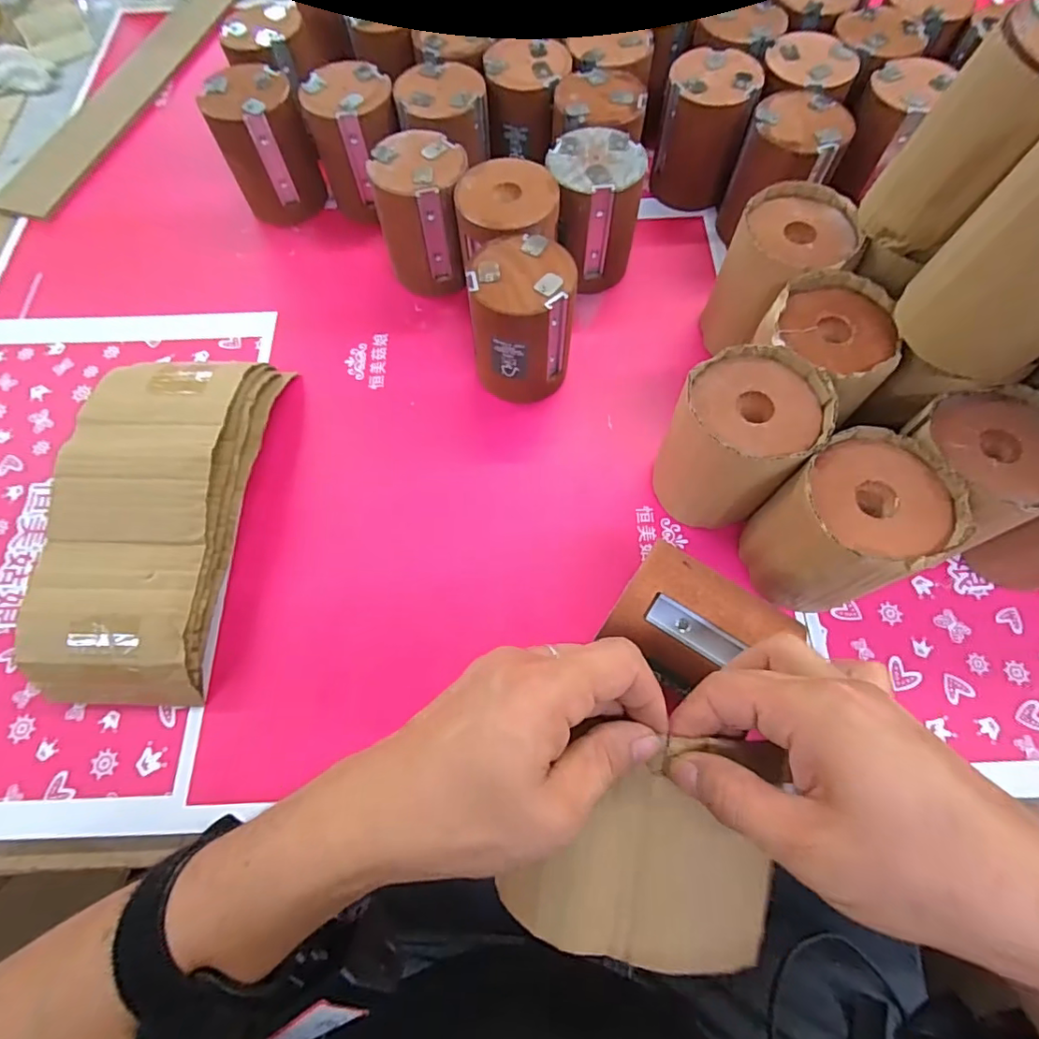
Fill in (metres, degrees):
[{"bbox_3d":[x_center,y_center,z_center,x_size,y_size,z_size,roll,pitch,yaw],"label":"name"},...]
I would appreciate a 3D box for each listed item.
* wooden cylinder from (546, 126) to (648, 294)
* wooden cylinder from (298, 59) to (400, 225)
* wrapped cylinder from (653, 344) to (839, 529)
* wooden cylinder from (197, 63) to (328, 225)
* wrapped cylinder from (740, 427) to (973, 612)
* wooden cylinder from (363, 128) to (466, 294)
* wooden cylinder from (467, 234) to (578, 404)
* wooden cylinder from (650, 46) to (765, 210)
[{"bbox_3d":[0.063,-0.263,0.460,0.078,0.098,0.080,2,68,1],"label":"wooden cylinder"},{"bbox_3d":[-0.150,-0.351,0.497,0.080,0.096,0.083,-16,69,-6],"label":"wooden cylinder"},{"bbox_3d":[0.144,-0.049,0.365,0.085,0.104,0.094,24,70,10],"label":"wrapped cylinder"},{"bbox_3d":[-0.238,-0.351,0.498,0.079,0.098,0.075,-25,70,-9],"label":"wooden cylinder"},{"bbox_3d":[0.202,0.007,0.342,0.084,0.106,0.079,0,68,0],"label":"wrapped cylinder"},{"bbox_3d":[-0.081,-0.265,0.461,0.072,0.097,0.081,-2,68,0],"label":"wooden cylinder"},{"bbox_3d":[0.004,-0.150,0.415,0.076,0.097,0.087,-5,68,-2],"label":"wooden cylinder"},{"bbox_3d":[0.166,-0.352,0.485,0.075,0.091,0.087,12,69,5],"label":"wooden cylinder"}]

